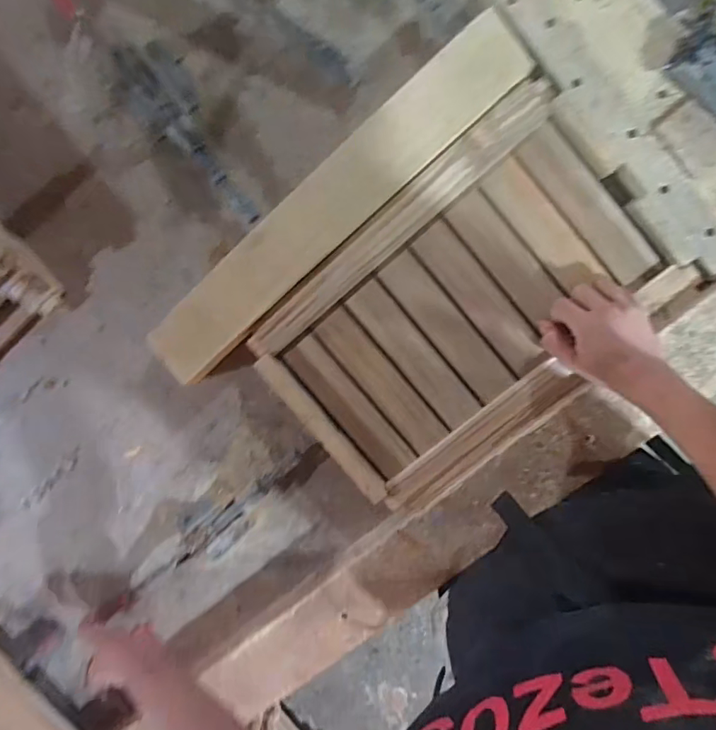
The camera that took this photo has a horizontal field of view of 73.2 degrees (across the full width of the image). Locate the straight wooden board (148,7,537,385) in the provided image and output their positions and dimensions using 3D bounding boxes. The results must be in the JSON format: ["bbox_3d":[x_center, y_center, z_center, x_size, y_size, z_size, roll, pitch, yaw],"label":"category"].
[{"bbox_3d":[-0.034,-0.174,0.557,0.534,0.047,0.081,-40,93,9],"label":"straight wooden board"}]

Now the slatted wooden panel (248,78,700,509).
[{"bbox_3d":[0.116,-0.060,0.571,0.439,0.023,0.274,-40,94,9],"label":"slatted wooden panel"}]

